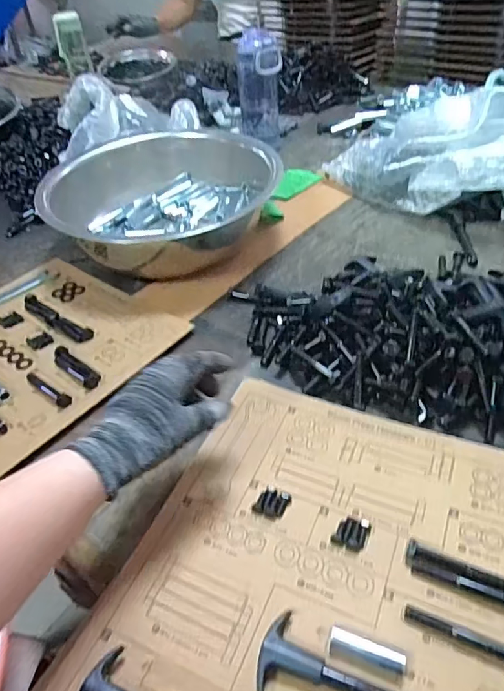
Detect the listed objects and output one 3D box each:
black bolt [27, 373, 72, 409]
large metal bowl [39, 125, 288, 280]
[{"bbox_3d":[-0.226,0.046,0.550,0.087,0.014,0.013,28,52,33],"label":"black bolt"},{"bbox_3d":[-0.127,-0.222,0.770,0.288,0.122,0.288,-4,41,4],"label":"large metal bowl"}]

